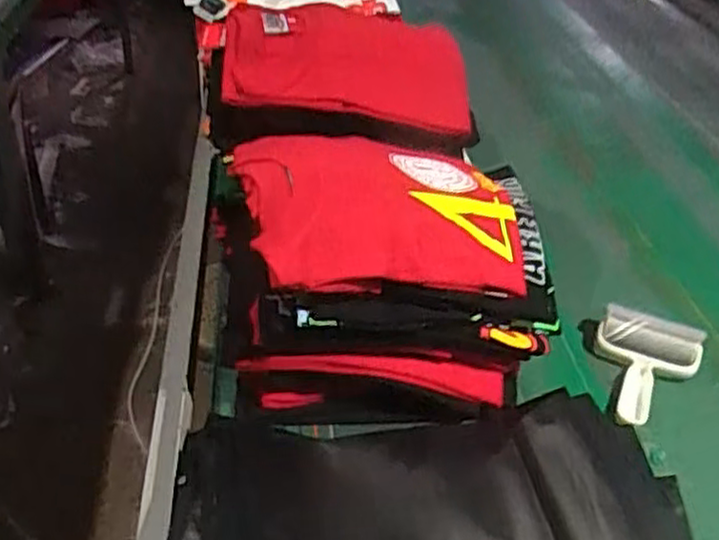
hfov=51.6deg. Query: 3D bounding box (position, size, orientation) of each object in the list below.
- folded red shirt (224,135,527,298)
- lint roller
[{"bbox_3d":[0.019,-0.065,0.749,0.269,0.074,0.213,-7,36,-13],"label":"folded red shirt"},{"bbox_3d":[0.317,0.114,0.842,0.118,0.055,0.153,18,38,21],"label":"lint roller"}]

